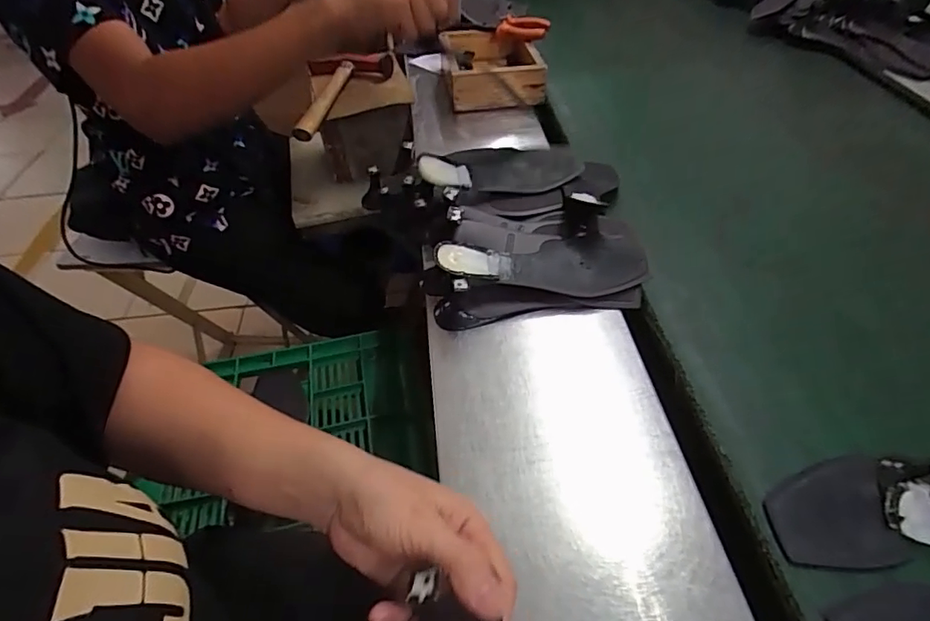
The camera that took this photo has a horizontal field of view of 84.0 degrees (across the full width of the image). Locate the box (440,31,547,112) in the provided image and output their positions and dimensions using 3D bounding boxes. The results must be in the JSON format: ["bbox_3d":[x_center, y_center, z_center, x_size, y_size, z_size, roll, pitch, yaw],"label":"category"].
[{"bbox_3d":[0.044,-0.410,0.873,0.151,0.060,0.183,-8,46,-3],"label":"box"}]

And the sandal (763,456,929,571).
[{"bbox_3d":[0.342,0.130,0.384,0.226,0.045,0.075,-11,47,-6],"label":"sandal"}]

